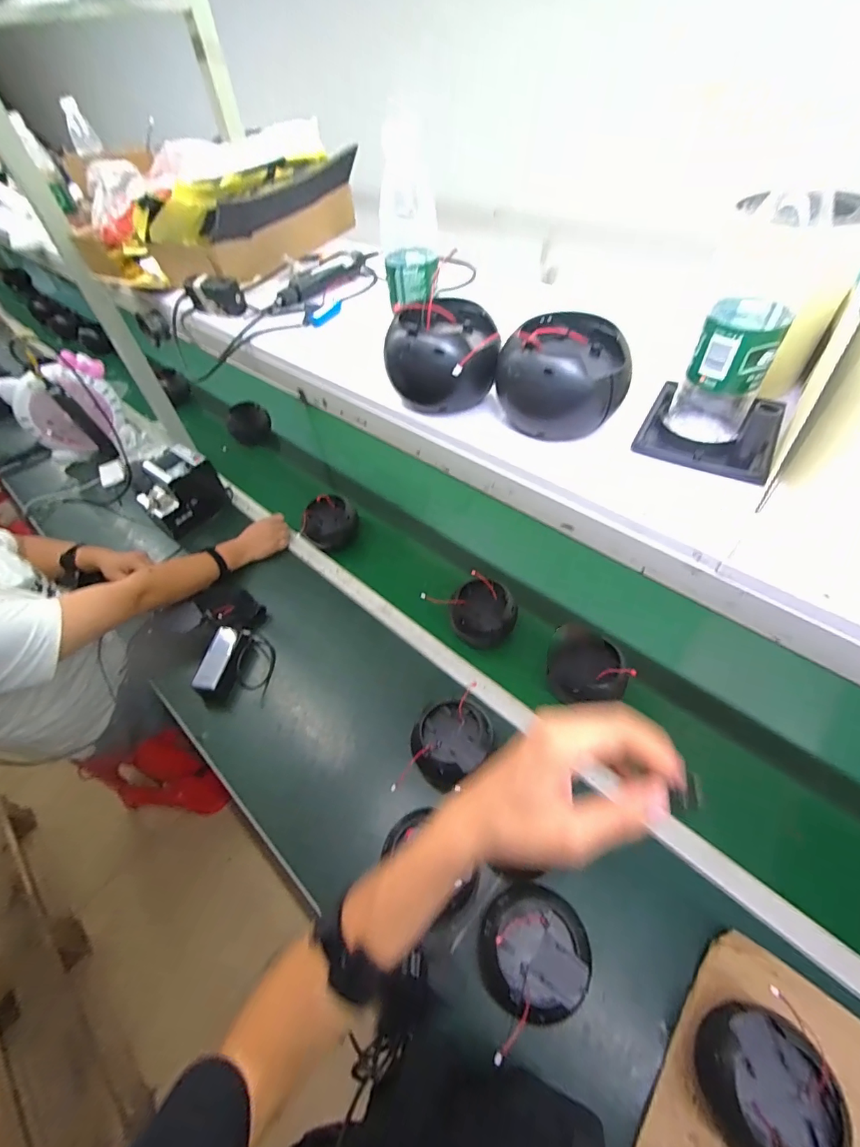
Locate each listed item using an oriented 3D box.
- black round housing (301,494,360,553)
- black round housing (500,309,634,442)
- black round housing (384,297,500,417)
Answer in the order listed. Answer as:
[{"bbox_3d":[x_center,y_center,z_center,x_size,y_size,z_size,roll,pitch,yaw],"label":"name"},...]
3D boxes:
[{"bbox_3d":[-0.240,-0.117,1.092,0.138,0.099,0.094,-25,54,-14],"label":"black round housing"},{"bbox_3d":[0.134,-0.204,0.464,0.120,0.078,0.107,7,53,10],"label":"black round housing"},{"bbox_3d":[0.016,-0.242,0.509,0.121,0.081,0.102,12,54,14],"label":"black round housing"}]

